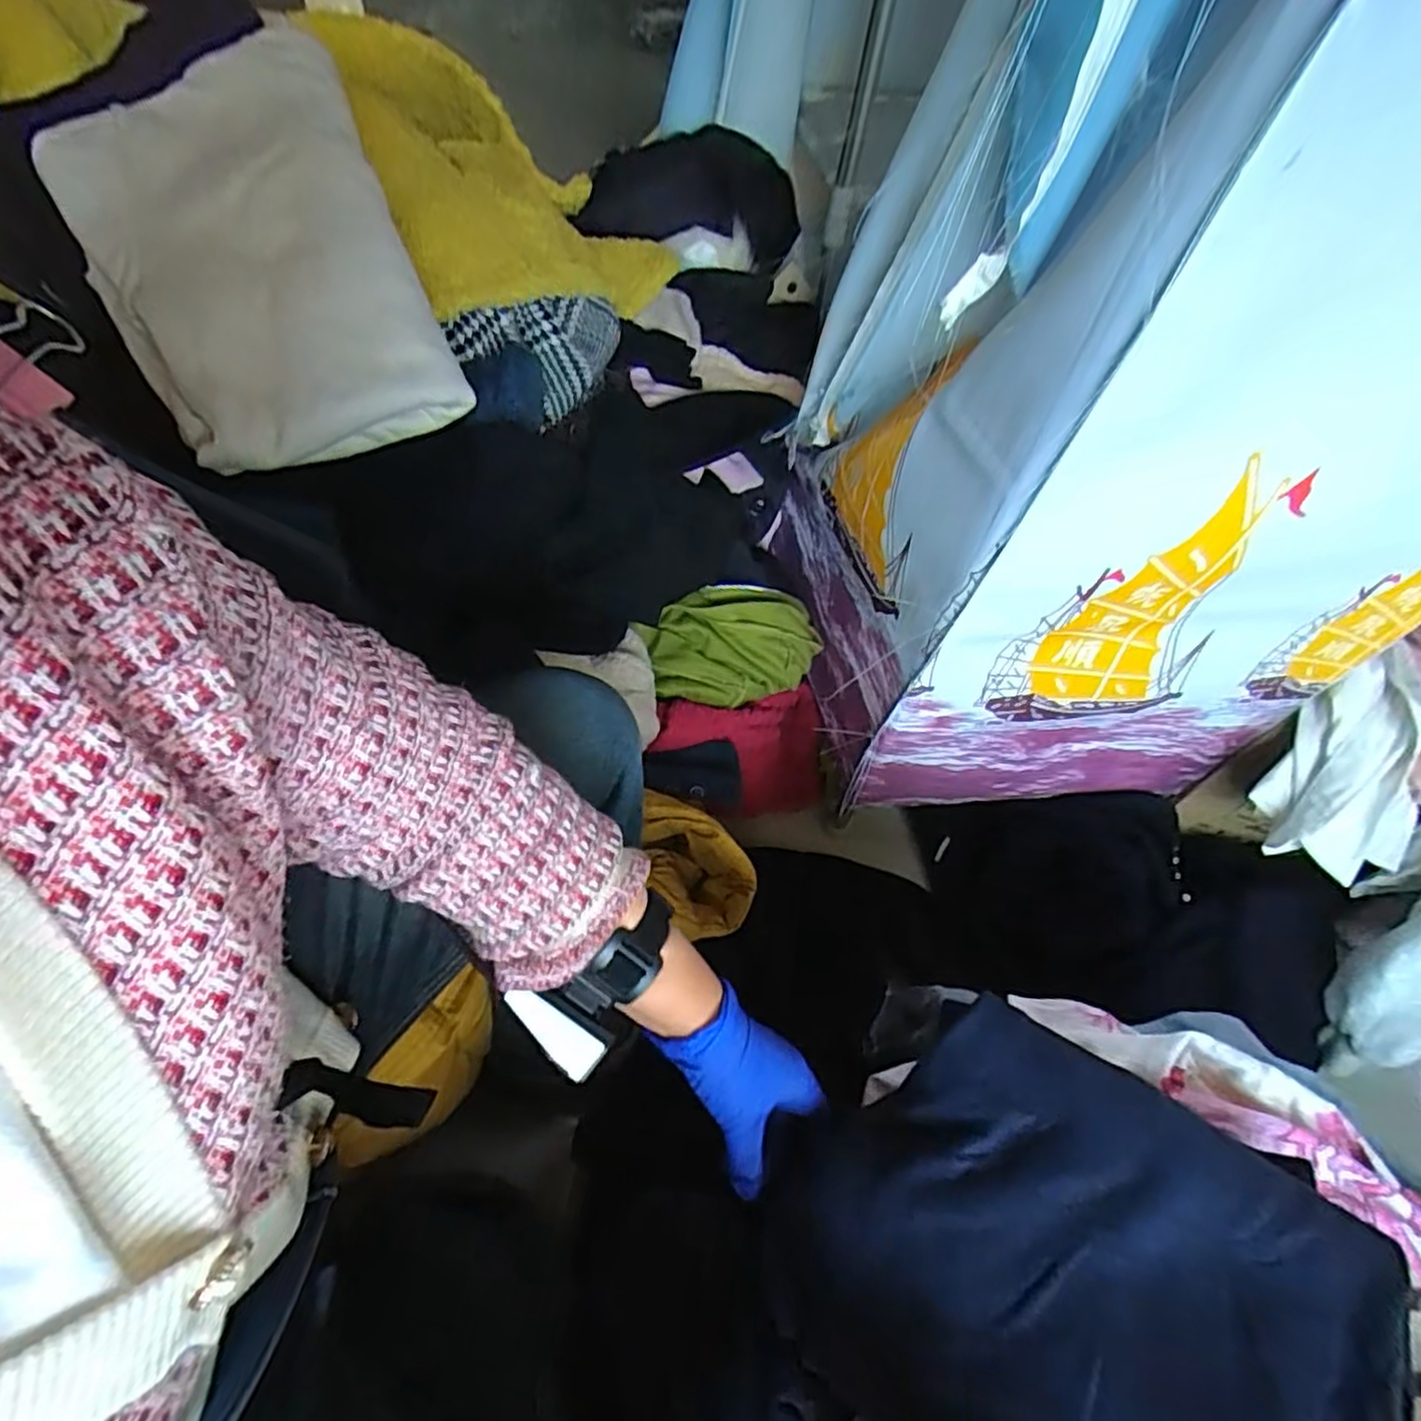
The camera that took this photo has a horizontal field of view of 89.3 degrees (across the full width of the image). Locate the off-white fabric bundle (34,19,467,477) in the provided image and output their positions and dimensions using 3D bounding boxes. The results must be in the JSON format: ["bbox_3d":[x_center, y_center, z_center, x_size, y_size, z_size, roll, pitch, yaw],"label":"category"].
[{"bbox_3d":[-0.330,-0.327,0.515,0.209,0.099,0.295,-24,87,0],"label":"off-white fabric bundle"}]

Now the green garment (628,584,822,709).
[{"bbox_3d":[0.027,-0.076,0.845,0.204,0.075,0.119,-11,56,-12],"label":"green garment"}]

